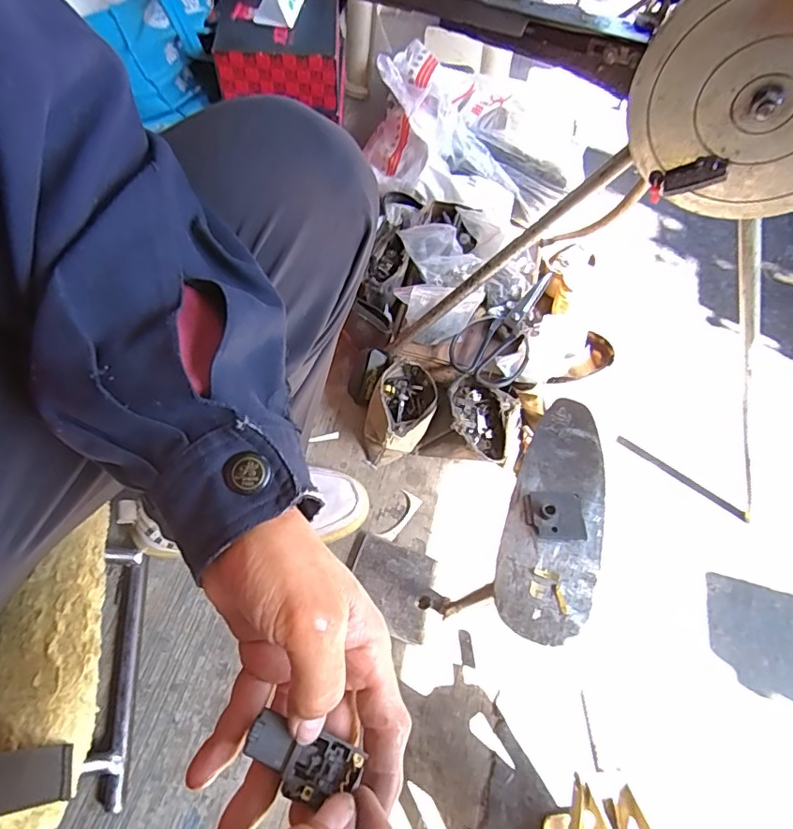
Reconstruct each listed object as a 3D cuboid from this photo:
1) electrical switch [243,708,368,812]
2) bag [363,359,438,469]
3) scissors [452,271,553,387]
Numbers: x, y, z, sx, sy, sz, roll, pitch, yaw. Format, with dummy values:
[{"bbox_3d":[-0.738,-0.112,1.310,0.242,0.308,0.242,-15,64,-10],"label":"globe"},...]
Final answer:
[{"bbox_3d":[-0.043,0.157,0.242,0.050,0.010,0.028,24,62,-4],"label":"electrical switch"},{"bbox_3d":[0.002,0.003,0.690,0.081,0.068,0.121,32,67,16],"label":"bag"},{"bbox_3d":[0.146,-0.117,0.699,0.092,0.024,0.180,32,65,15],"label":"scissors"}]

